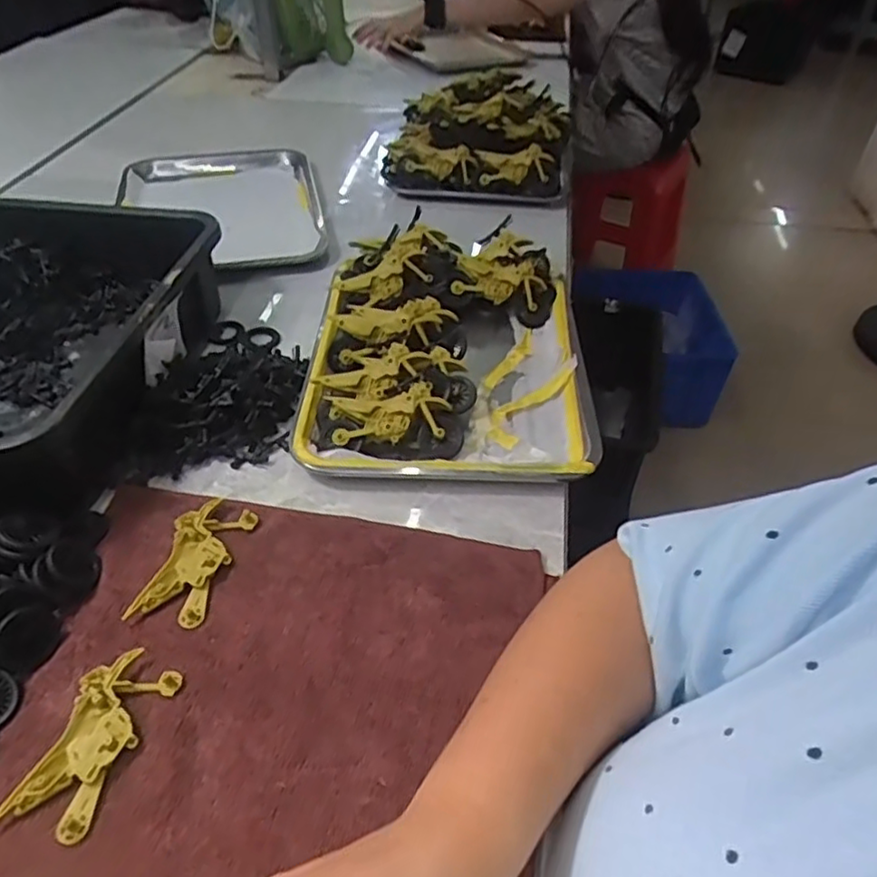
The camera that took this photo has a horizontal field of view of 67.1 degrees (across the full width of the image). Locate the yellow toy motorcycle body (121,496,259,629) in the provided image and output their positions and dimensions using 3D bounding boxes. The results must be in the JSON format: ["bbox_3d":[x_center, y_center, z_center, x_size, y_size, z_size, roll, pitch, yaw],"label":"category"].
[{"bbox_3d":[-0.173,0.088,0.471,0.049,0.011,0.101,10,44,8],"label":"yellow toy motorcycle body"}]

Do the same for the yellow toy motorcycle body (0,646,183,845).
[{"bbox_3d":[-0.197,0.172,0.379,0.050,0.011,0.100,15,45,13],"label":"yellow toy motorcycle body"}]

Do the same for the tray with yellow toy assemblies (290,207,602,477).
[{"bbox_3d":[0.010,-0.095,0.638,0.255,0.064,0.329,2,43,0],"label":"tray with yellow toy assemblies"}]

